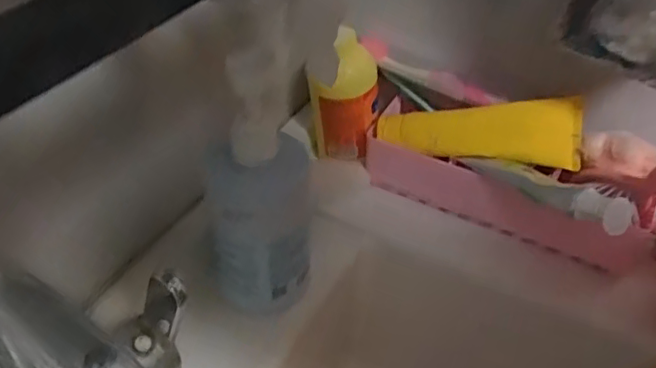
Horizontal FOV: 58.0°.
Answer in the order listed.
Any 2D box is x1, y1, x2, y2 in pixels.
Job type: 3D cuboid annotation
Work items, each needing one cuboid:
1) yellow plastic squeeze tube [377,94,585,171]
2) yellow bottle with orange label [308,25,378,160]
[{"bbox_3d":[0.121,-0.043,0.491,0.161,0.053,0.025,3,39,23],"label":"yellow plastic squeeze tube"},{"bbox_3d":[0.016,-0.079,0.549,0.064,0.117,0.059,3,41,2],"label":"yellow bottle with orange label"}]

